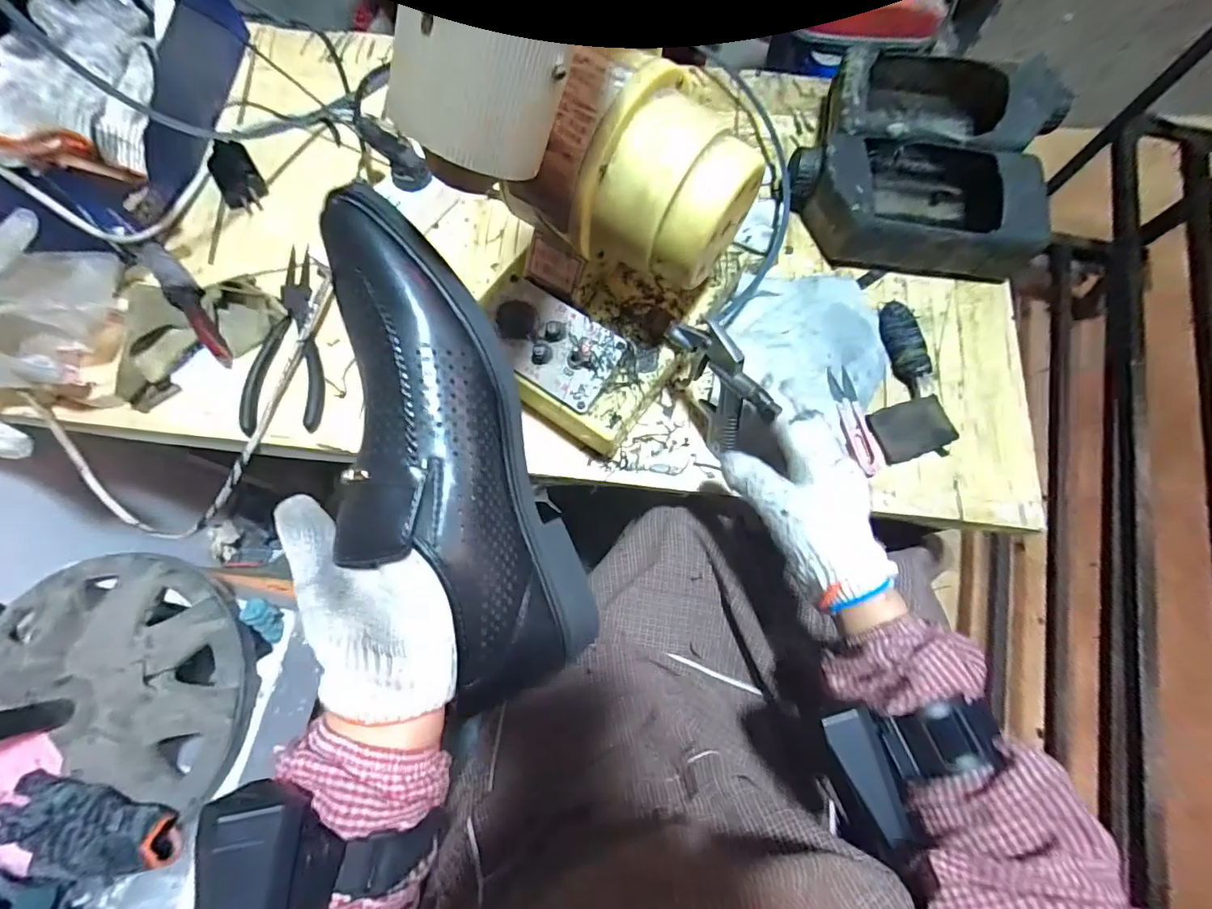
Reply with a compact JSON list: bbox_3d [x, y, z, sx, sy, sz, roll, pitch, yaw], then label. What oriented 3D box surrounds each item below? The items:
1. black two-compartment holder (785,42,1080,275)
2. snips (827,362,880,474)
[{"bbox_3d":[0.307,-0.292,0.511,0.223,0.072,0.224,0,74,0],"label":"black two-compartment holder"},{"bbox_3d":[0.225,-0.031,0.465,0.024,0.004,0.101,-11,74,-3],"label":"snips"}]

